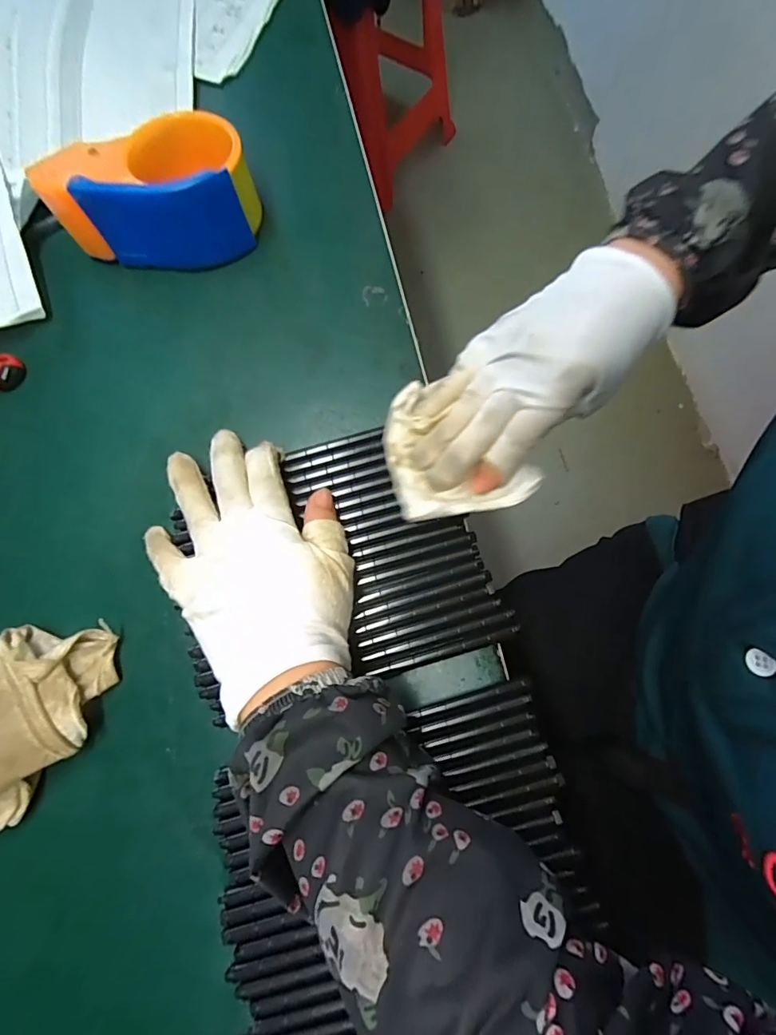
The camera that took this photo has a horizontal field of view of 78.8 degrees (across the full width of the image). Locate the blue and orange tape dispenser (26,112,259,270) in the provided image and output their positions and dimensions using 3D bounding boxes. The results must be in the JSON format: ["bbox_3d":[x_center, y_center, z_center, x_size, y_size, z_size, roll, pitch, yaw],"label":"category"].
[{"bbox_3d":[-0.159,-0.216,0.323,0.136,0.061,0.072,-19,75,2],"label":"blue and orange tape dispenser"}]

